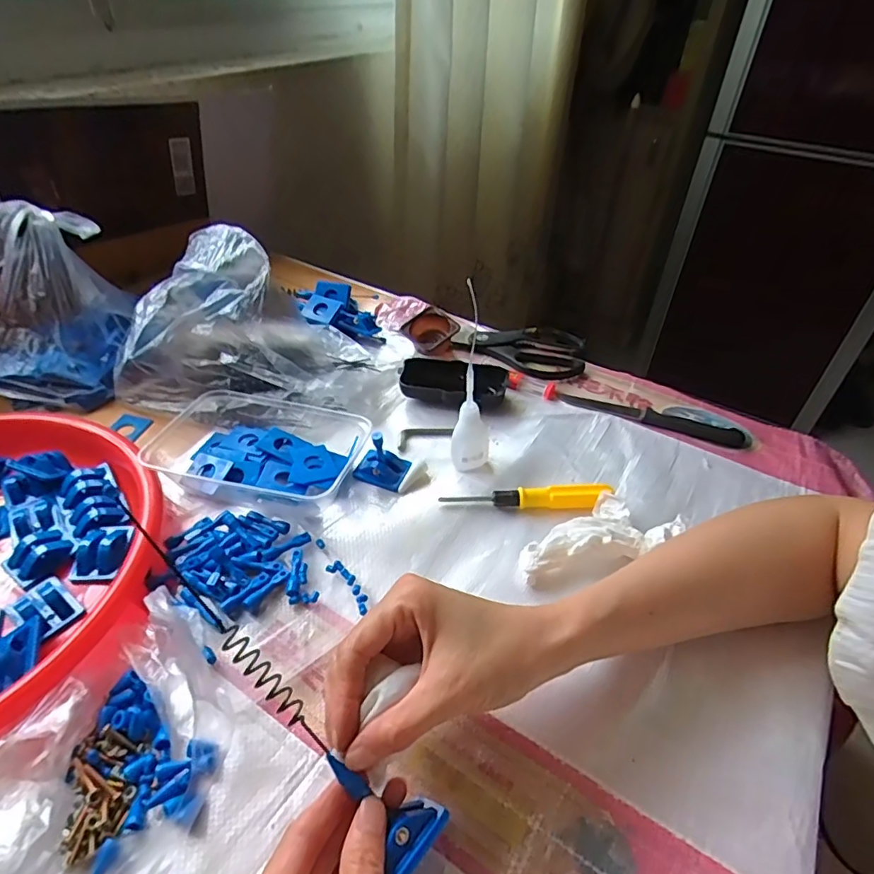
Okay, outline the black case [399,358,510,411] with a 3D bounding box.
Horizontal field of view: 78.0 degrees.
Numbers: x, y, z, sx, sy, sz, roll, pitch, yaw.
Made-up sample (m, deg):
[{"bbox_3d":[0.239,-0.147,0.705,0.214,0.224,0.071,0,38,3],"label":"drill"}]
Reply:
[{"bbox_3d":[0.017,-0.054,0.557,0.106,0.027,0.055,12,42,11],"label":"black case"}]

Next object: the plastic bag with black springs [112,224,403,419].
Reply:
[{"bbox_3d":[-0.177,-0.118,0.532,0.263,0.124,0.145,0,41,-3],"label":"plastic bag with black springs"}]

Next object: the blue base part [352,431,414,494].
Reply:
[{"bbox_3d":[-0.048,0.017,0.465,0.045,0.046,0.028,12,42,11],"label":"blue base part"}]

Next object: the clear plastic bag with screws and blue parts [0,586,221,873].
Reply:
[{"bbox_3d":[-0.189,0.185,0.275,0.125,0.036,0.165,29,48,27],"label":"clear plastic bag with screws and blue parts"}]

